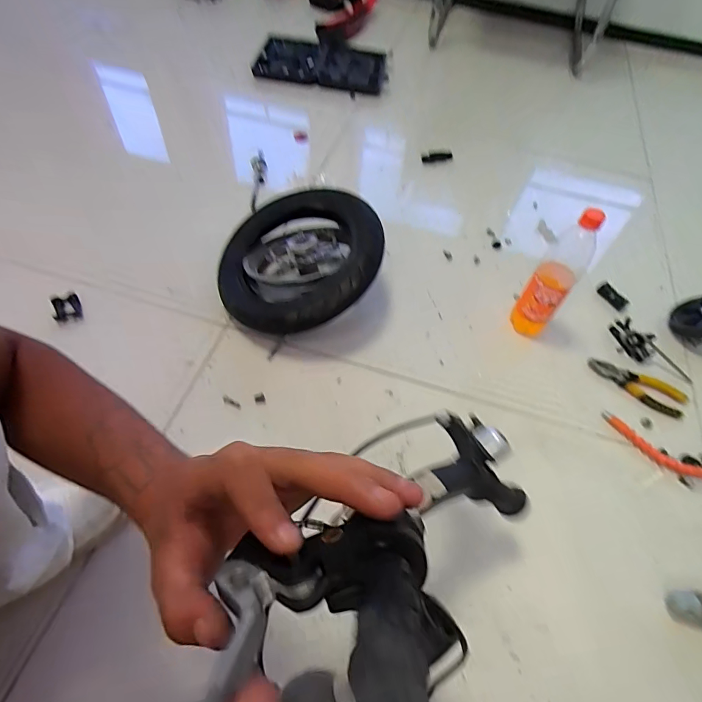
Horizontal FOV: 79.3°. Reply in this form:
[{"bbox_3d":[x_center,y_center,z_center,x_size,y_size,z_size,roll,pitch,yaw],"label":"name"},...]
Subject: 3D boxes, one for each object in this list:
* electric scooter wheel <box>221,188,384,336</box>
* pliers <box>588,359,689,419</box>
[{"bbox_3d":[-0.085,-0.155,0.738,0.277,0.072,0.278,-10,56,16],"label":"electric scooter wheel"},{"bbox_3d":[0.483,0.059,0.716,0.157,0.013,0.055,27,57,12],"label":"pliers"}]

